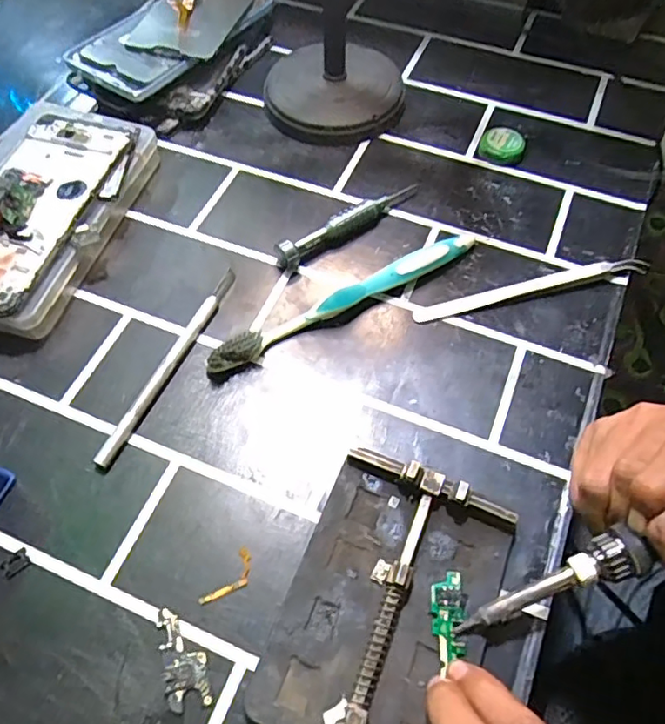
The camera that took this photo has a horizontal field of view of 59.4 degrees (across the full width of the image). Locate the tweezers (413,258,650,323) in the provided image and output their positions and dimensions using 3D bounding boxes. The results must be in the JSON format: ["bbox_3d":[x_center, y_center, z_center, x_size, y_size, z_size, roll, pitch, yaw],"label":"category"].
[{"bbox_3d":[0.123,-0.047,0.360,0.150,0.011,0.012,-13,60,-8],"label":"tweezers"}]

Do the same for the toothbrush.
[{"bbox_3d":[0.010,-0.039,0.351,0.183,0.016,0.015,-26,62,-16],"label":"toothbrush"}]

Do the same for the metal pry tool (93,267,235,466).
[{"bbox_3d":[-0.092,-0.001,0.335,0.009,0.009,0.137,21,61,12],"label":"metal pry tool"}]

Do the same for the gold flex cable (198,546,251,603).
[{"bbox_3d":[-0.048,0.103,0.274,0.012,0.004,0.031,34,64,18],"label":"gold flex cable"}]

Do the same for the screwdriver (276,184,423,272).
[{"bbox_3d":[0.013,-0.092,0.383,0.111,0.017,0.018,-35,65,-20],"label":"screwdriver"}]

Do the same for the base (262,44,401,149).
[{"bbox_3d":[0.001,-0.207,0.450,0.105,0.030,0.094,0,59,-1],"label":"base"}]

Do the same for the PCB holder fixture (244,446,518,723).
[{"bbox_3d":[0.026,0.108,0.260,0.086,0.022,0.124,20,60,11],"label":"PCB holder fixture"}]

